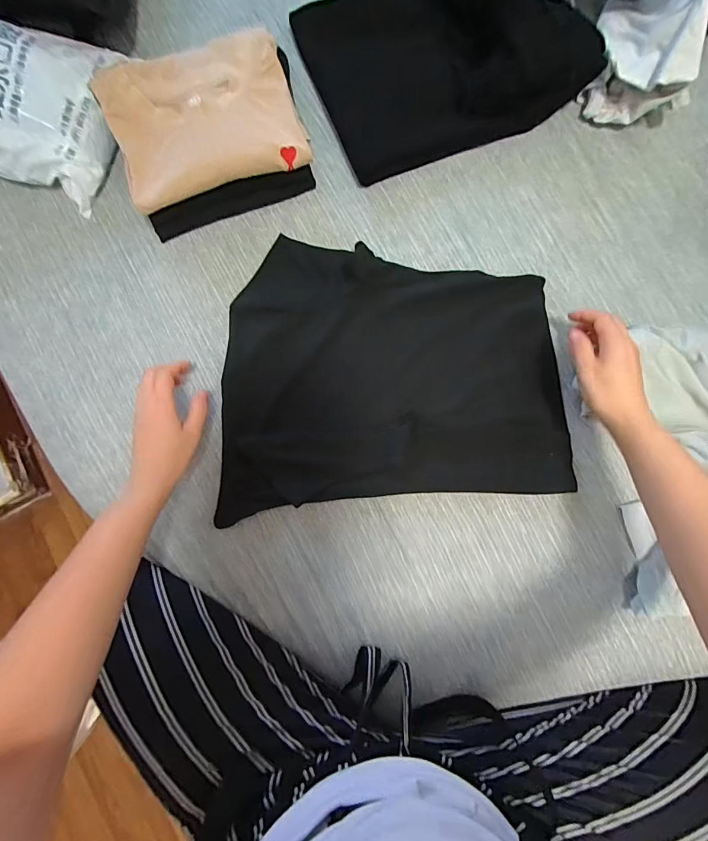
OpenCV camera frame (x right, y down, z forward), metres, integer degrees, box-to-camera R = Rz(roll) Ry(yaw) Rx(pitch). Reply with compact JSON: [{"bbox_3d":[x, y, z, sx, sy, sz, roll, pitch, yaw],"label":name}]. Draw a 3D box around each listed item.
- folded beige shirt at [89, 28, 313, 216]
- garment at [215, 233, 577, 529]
[{"bbox_3d":[-0.181,-0.365,0.472,0.214,0.028,0.175,-18,84,0],"label":"folded beige shirt"},{"bbox_3d":[0.051,-0.043,0.485,0.409,0.027,0.327,5,86,2],"label":"garment"}]

